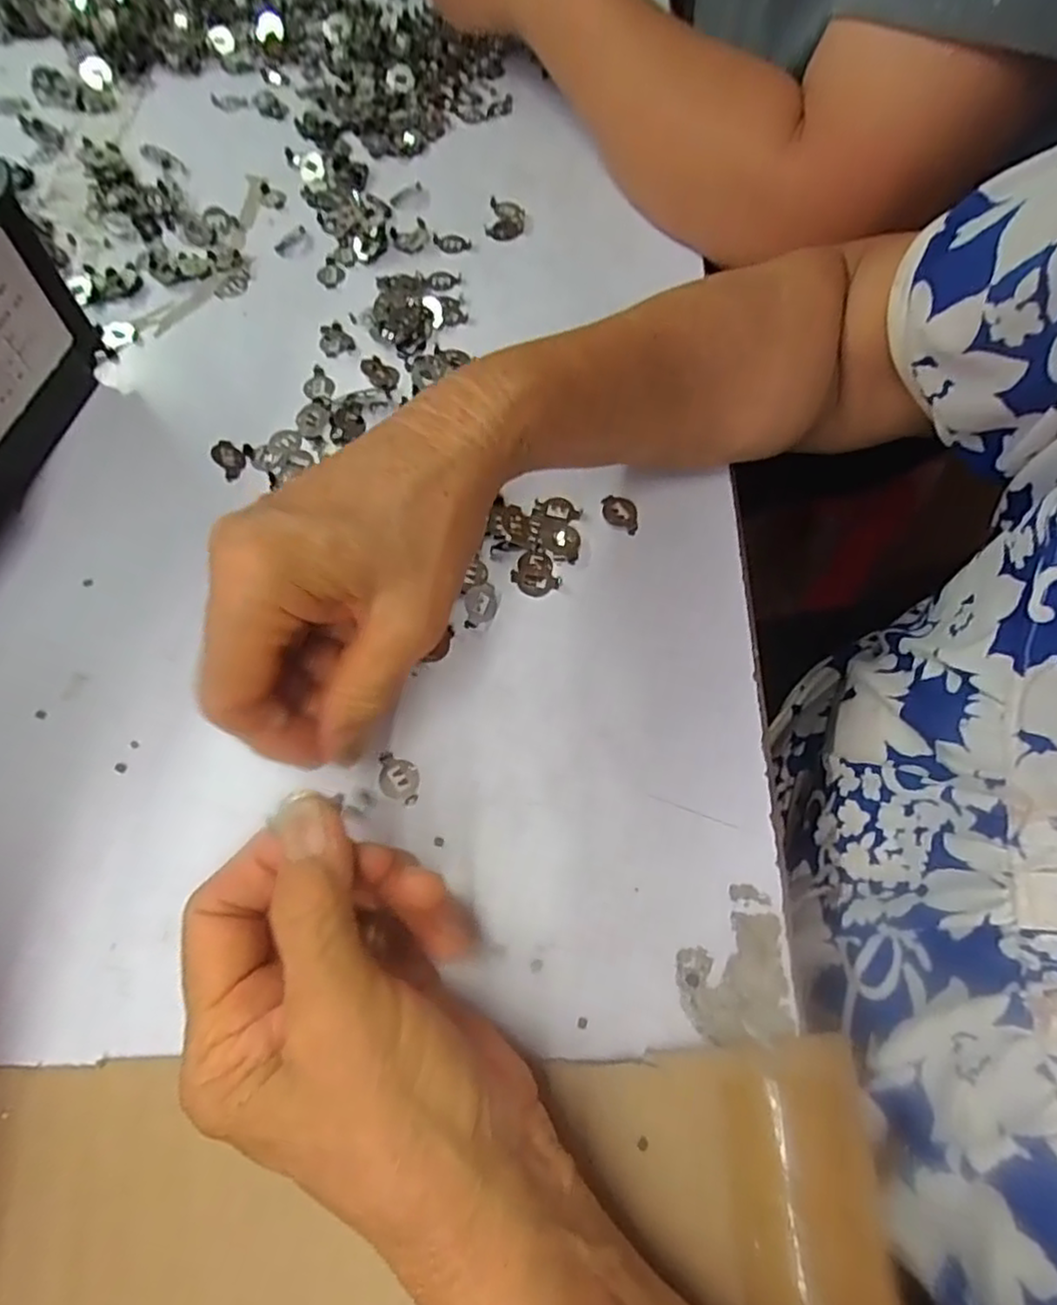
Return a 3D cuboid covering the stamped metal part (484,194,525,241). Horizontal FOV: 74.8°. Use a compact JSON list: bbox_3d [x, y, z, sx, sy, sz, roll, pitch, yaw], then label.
[{"bbox_3d":[-0.014,-0.262,0.418,0.022,0.004,0.038,7,66,1],"label":"stamped metal part"}]

